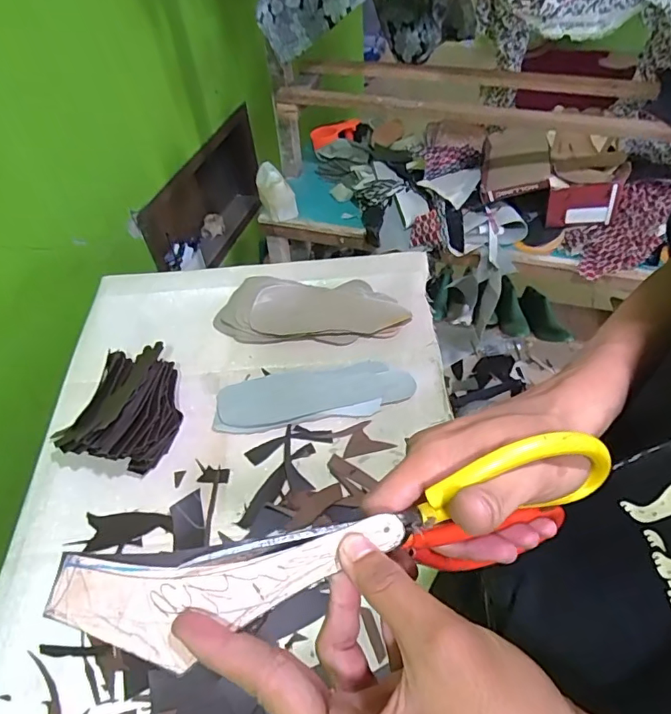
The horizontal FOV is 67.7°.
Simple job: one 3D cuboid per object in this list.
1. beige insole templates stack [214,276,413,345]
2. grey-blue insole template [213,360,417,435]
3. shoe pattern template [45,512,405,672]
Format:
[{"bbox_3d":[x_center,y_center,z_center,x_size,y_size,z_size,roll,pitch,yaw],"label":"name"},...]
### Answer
[{"bbox_3d":[-0.042,-0.085,0.854,0.313,0.042,0.128,-3,51,2],"label":"beige insole templates stack"},{"bbox_3d":[-0.033,0.055,0.758,0.291,0.013,0.099,-9,51,-3],"label":"grey-blue insole template"},{"bbox_3d":[-0.044,0.104,0.221,0.152,0.005,0.045,-5,62,-6],"label":"shoe pattern template"}]

